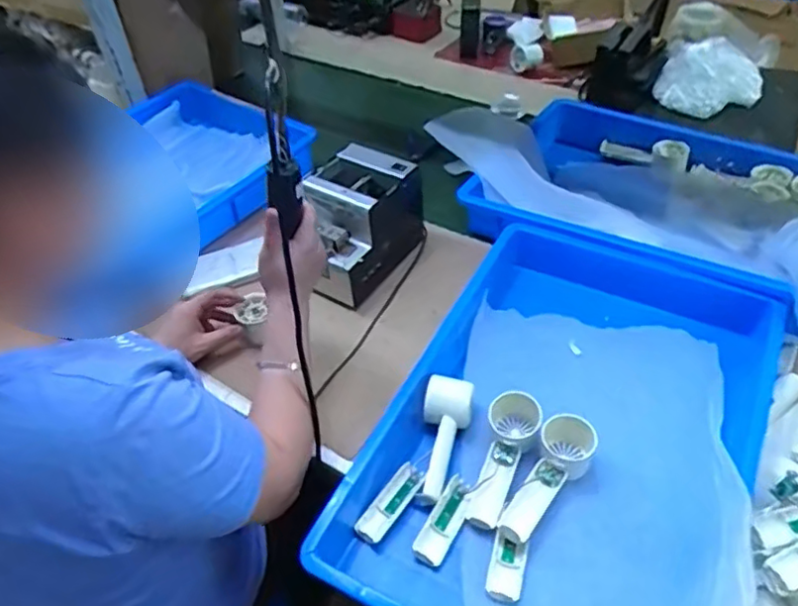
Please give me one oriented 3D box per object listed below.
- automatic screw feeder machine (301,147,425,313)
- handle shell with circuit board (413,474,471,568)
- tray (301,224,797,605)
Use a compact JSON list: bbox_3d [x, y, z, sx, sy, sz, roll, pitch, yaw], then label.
[{"bbox_3d":[-0.070,-0.115,0.933,0.132,0.140,0.200,24,52,25],"label":"automatic screw feeder machine"},{"bbox_3d":[0.051,0.235,0.683,0.030,0.023,0.095,21,51,23],"label":"handle shell with circuit board"},{"bbox_3d":[0.199,0.145,0.730,0.373,0.089,0.557,20,51,22],"label":"tray"}]

